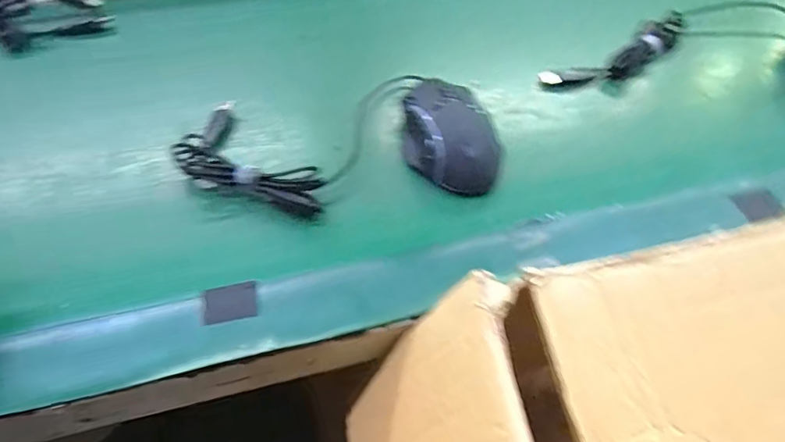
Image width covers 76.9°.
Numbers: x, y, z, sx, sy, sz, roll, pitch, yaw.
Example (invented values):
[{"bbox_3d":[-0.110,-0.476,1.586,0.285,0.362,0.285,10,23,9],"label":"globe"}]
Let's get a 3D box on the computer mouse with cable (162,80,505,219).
[{"bbox_3d":[-0.044,-0.064,0.387,0.233,0.036,0.136,-14,56,-13],"label":"computer mouse with cable"}]

